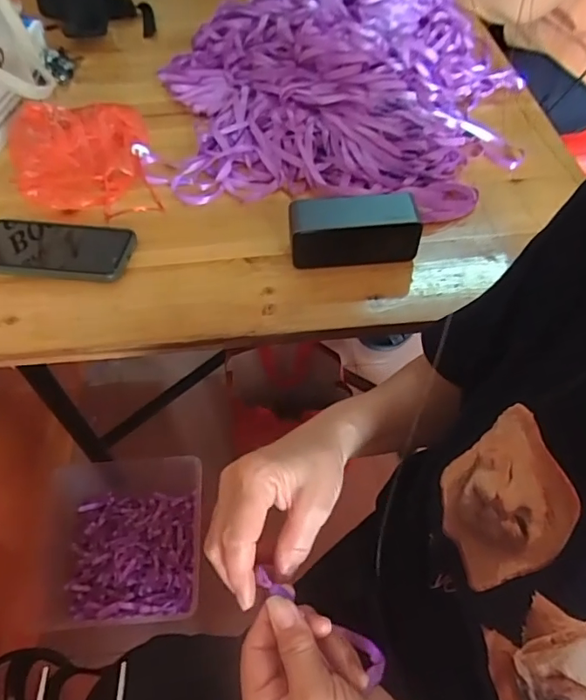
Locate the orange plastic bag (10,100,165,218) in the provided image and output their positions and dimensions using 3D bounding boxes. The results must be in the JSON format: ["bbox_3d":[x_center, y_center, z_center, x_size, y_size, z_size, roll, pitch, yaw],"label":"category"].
[{"bbox_3d":[-0.251,-0.231,0.624,0.155,0.045,0.216,-12,53,-8],"label":"orange plastic bag"}]

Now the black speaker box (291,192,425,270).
[{"bbox_3d":[0.061,-0.121,0.538,0.125,0.056,0.043,-4,52,-2],"label":"black speaker box"}]

